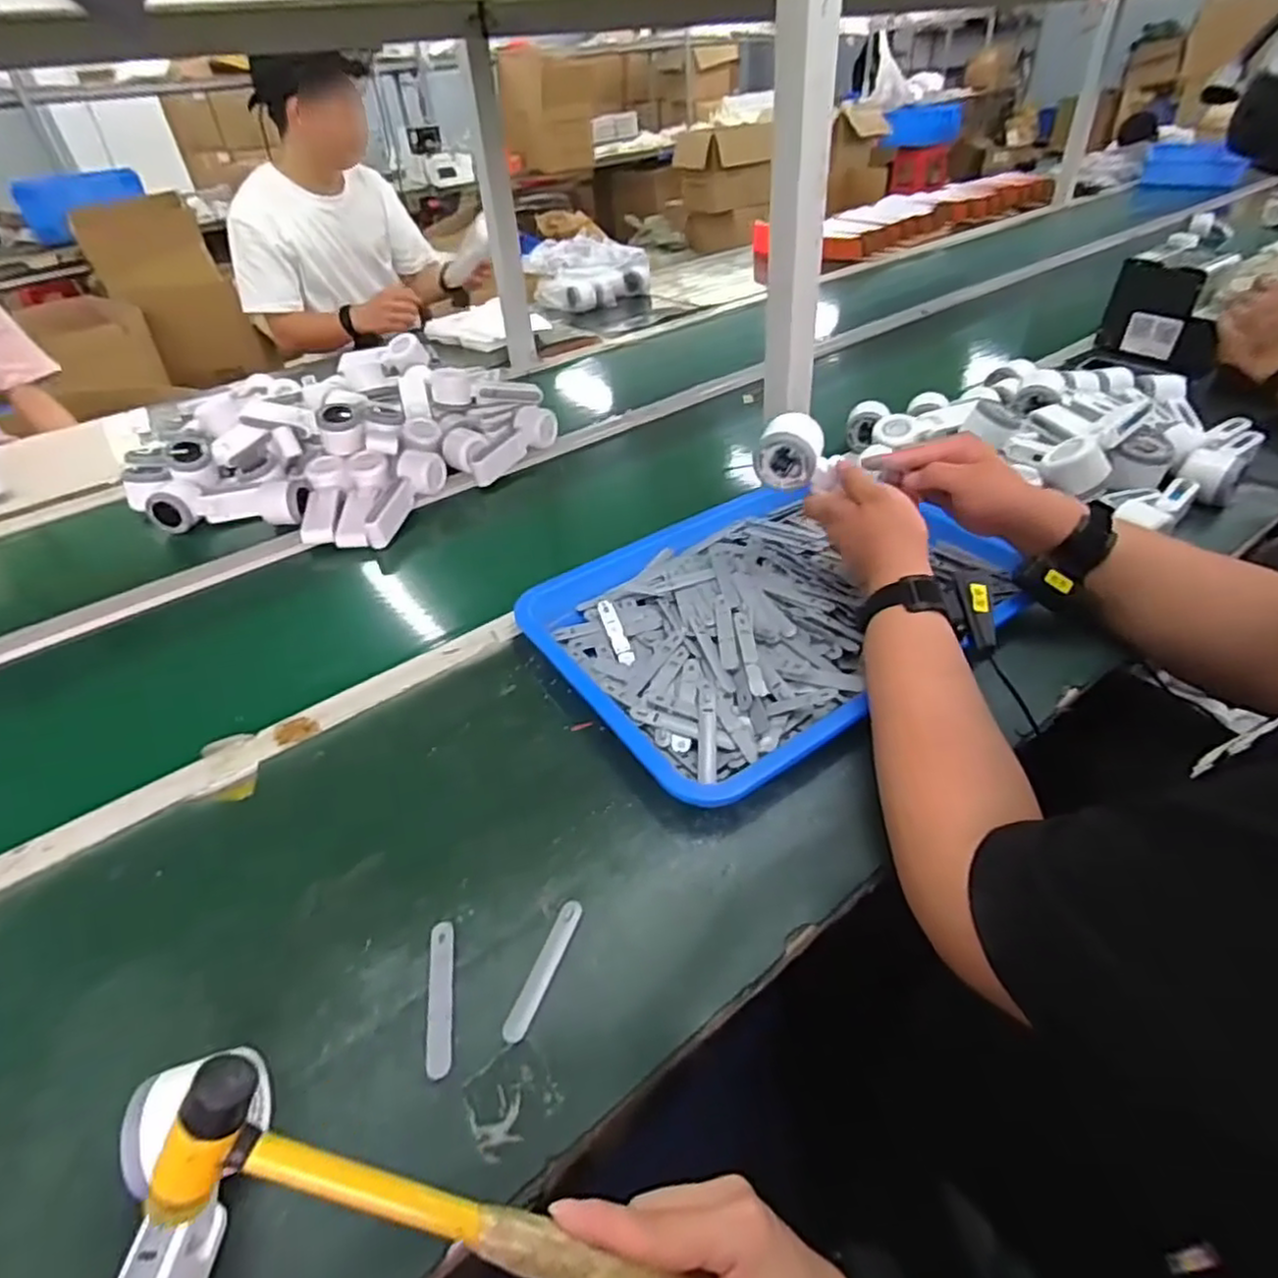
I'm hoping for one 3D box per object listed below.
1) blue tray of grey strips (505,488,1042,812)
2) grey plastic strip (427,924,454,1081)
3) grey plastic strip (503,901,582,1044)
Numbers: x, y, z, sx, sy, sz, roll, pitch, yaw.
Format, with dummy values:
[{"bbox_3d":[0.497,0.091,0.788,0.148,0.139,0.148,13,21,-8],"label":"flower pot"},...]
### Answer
[{"bbox_3d":[0.130,-0.039,0.707,0.446,0.051,0.352,-27,46,-25],"label":"blue tray of grey strips"},{"bbox_3d":[-0.129,0.231,0.449,0.017,0.004,0.095,-9,41,-6],"label":"grey plastic strip"},{"bbox_3d":[-0.062,0.217,0.458,0.014,0.005,0.094,13,43,19],"label":"grey plastic strip"}]

